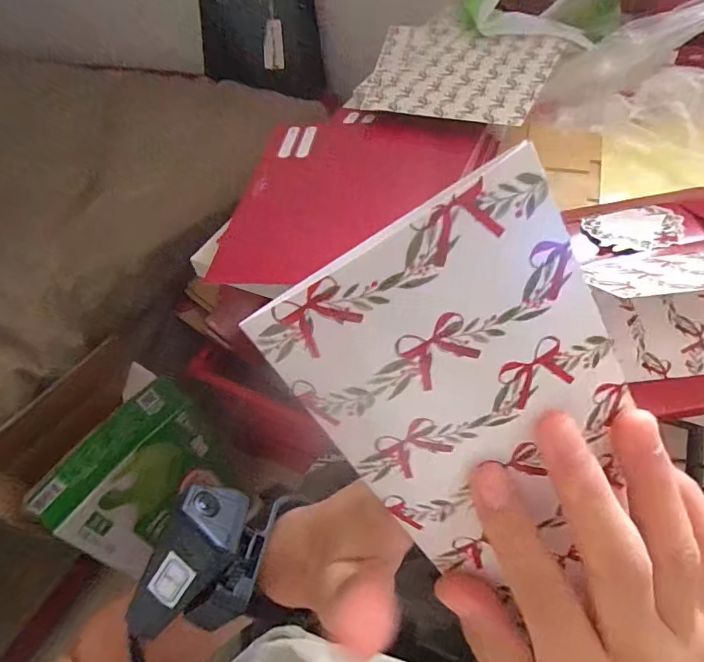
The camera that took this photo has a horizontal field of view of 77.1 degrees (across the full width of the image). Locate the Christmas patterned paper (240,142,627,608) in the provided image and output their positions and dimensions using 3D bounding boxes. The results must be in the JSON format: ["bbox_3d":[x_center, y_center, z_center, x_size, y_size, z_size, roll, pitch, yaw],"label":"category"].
[{"bbox_3d":[0.038,0.023,0.132,0.083,0.121,0.006,-31,24,10],"label":"Christmas patterned paper"}]

